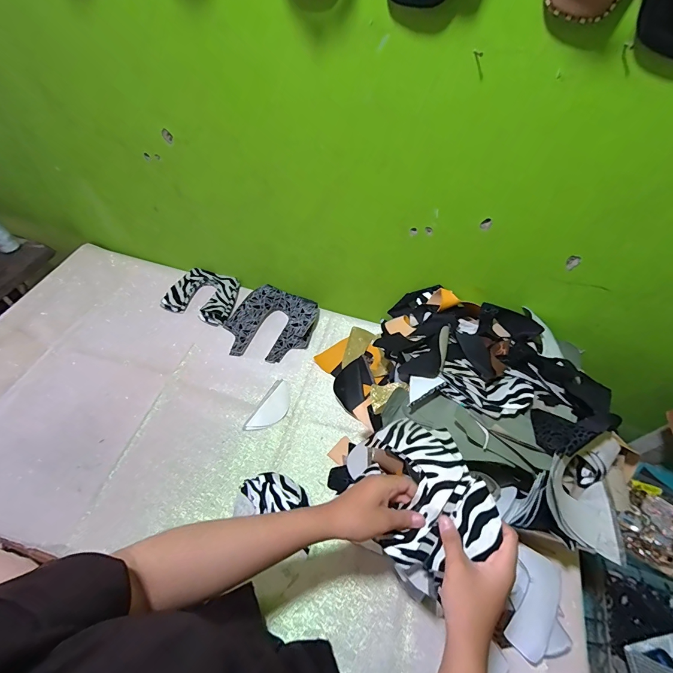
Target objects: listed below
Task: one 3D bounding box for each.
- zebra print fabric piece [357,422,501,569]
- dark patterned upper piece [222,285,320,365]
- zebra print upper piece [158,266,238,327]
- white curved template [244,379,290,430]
[{"bbox_3d":[0.106,0.187,0.441,0.140,0.035,0.164,-54,43,0],"label":"zebra print fabric piece"},{"bbox_3d":[-0.144,-0.028,0.787,0.183,0.031,0.184,2,54,-3],"label":"dark patterned upper piece"},{"bbox_3d":[-0.308,-0.098,0.827,0.158,0.023,0.131,18,54,9],"label":"zebra print upper piece"},{"bbox_3d":[-0.121,0.140,0.680,0.049,0.004,0.116,28,56,15],"label":"white curved template"}]

